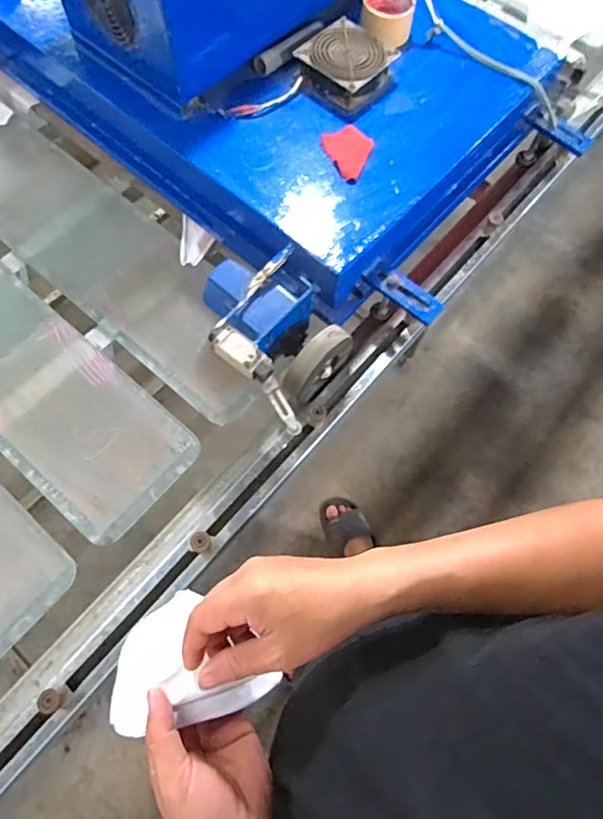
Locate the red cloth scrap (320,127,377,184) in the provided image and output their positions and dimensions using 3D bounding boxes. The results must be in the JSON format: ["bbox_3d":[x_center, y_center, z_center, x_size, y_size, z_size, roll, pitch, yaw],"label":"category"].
[{"bbox_3d":[0.075,-0.377,0.733,0.069,0.006,0.100,-22,69,-10],"label":"red cloth scrap"}]

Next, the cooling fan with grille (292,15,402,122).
[{"bbox_3d":[0.067,-0.531,0.779,0.125,0.054,0.132,40,72,14],"label":"cooling fan with grille"}]

